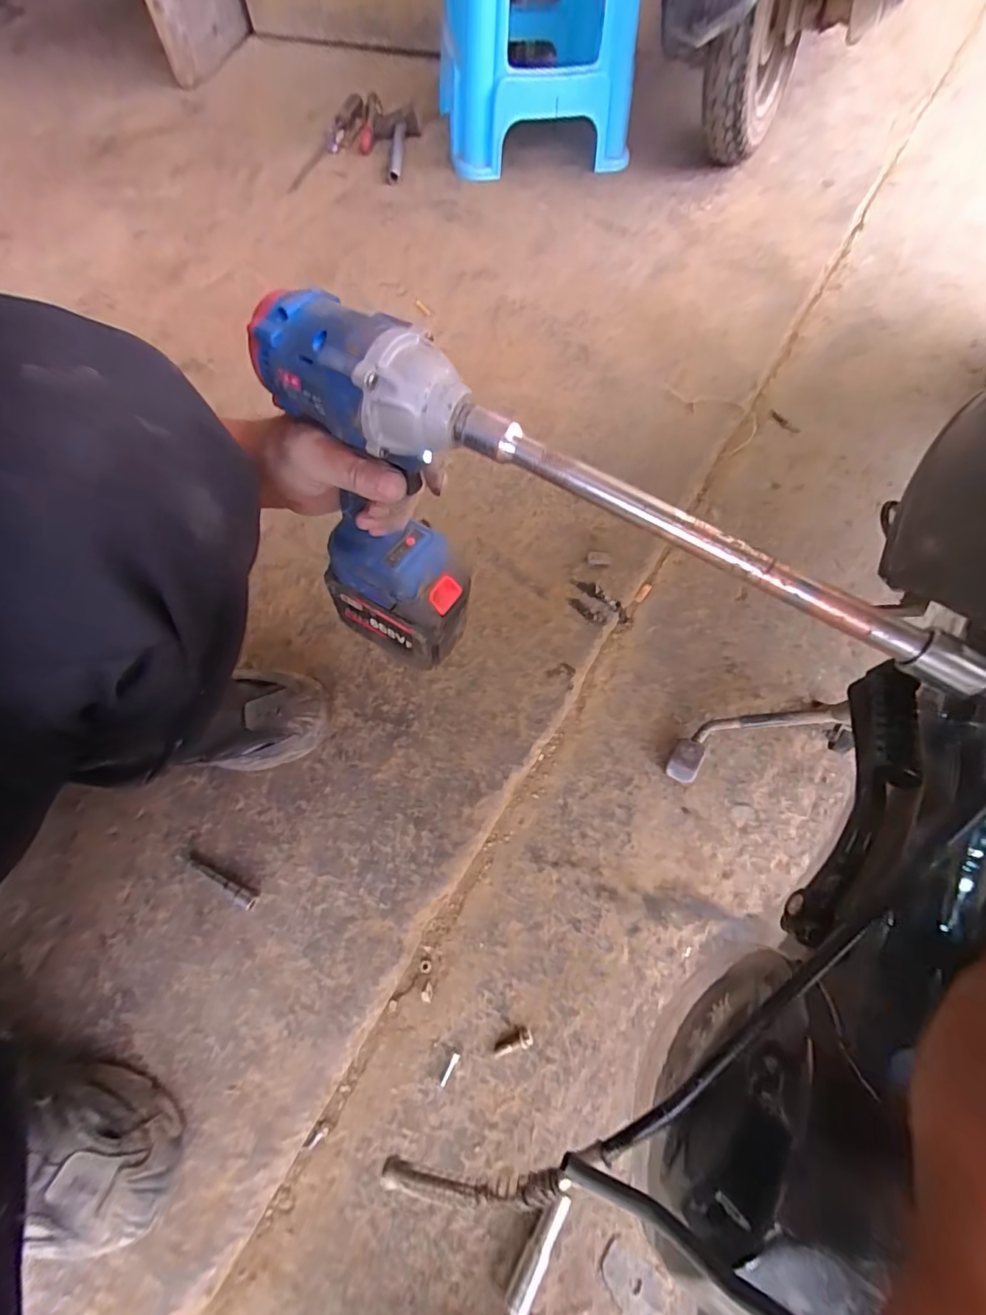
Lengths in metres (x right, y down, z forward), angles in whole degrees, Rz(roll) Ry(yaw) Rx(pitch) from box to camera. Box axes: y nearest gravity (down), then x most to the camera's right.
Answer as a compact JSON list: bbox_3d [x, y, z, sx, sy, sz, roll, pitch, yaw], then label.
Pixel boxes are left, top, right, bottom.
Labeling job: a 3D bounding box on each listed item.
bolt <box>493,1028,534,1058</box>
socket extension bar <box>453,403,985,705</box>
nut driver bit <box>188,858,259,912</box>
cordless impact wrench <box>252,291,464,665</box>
[{"bbox_3d":[0.018,0.362,0.467,0.038,0.010,0.013,-28,69,3],"label":"bolt"},{"bbox_3d":[0.123,-0.040,0.228,0.330,0.017,0.017,30,68,14],"label":"socket extension bar"},{"bbox_3d":[-0.271,0.225,0.495,0.084,0.014,0.015,23,67,12],"label":"nut driver bit"},{"bbox_3d":[-0.076,-0.093,0.366,0.121,0.281,0.070,17,62,8],"label":"cordless impact wrench"}]

